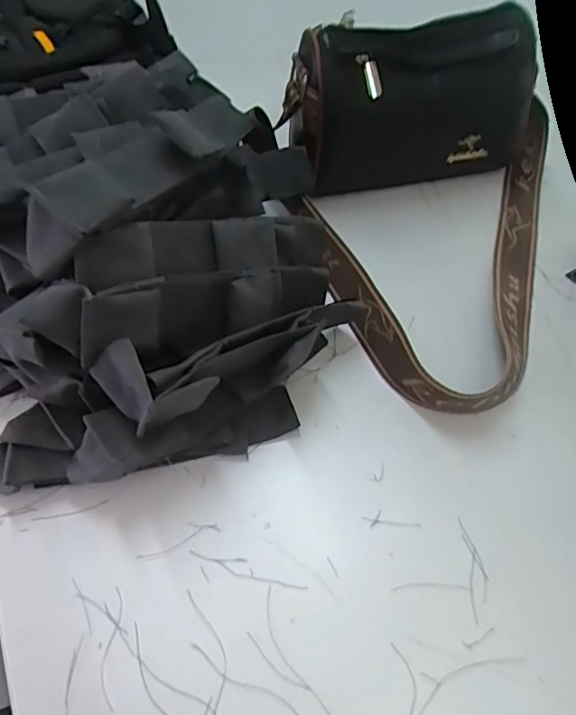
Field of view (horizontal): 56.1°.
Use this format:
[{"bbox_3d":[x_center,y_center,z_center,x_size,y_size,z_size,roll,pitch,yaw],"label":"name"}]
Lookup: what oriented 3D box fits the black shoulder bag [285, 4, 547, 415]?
[{"bbox_3d":[0.170,-0.147,0.455,0.295,0.149,0.326,-15,54,-12],"label":"black shoulder bag"}]

